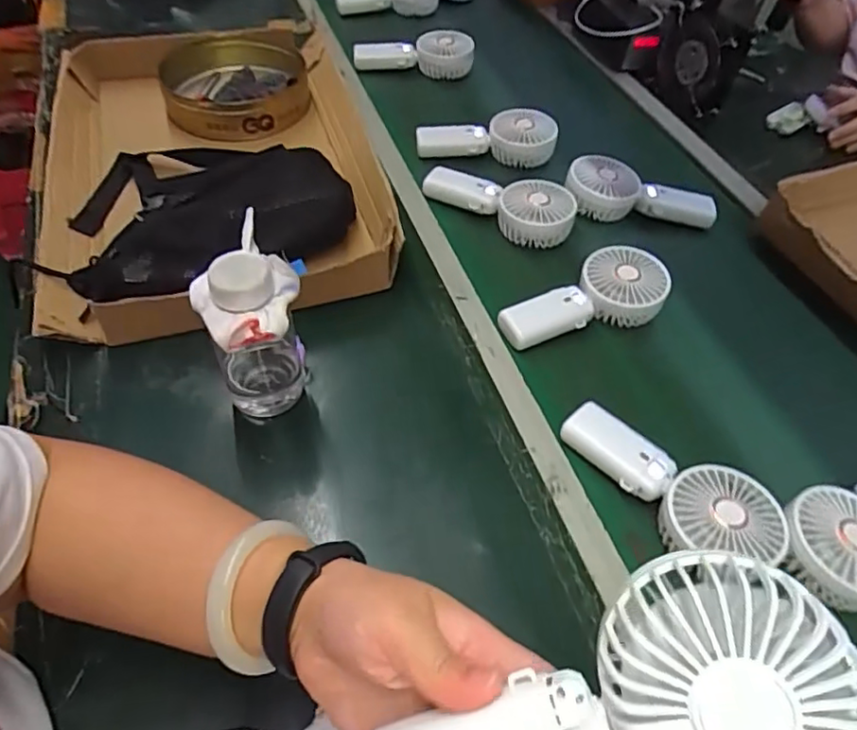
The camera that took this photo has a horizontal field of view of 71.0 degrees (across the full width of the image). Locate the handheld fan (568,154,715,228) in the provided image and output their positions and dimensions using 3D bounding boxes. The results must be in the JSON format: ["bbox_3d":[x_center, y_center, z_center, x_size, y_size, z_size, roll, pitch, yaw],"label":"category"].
[{"bbox_3d":[0.262,-0.215,0.747,0.183,0.045,0.071,8,48,-4],"label":"handheld fan"}]

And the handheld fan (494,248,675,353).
[{"bbox_3d":[0.160,-0.067,0.619,0.177,0.039,0.079,-19,56,-18],"label":"handheld fan"}]

